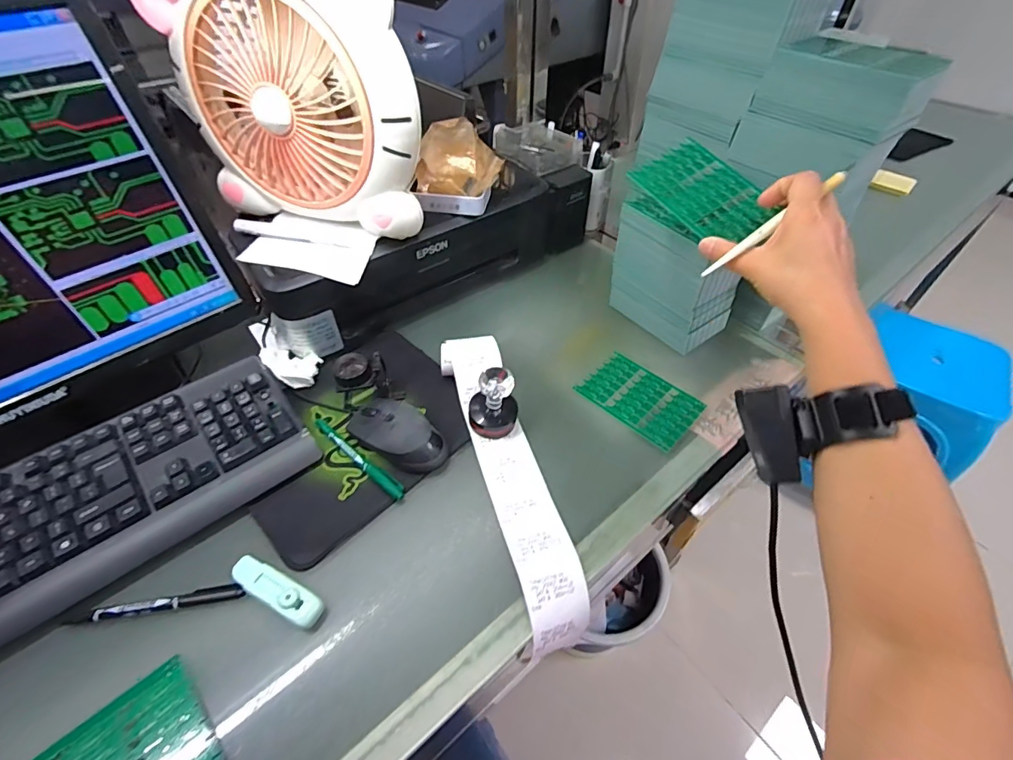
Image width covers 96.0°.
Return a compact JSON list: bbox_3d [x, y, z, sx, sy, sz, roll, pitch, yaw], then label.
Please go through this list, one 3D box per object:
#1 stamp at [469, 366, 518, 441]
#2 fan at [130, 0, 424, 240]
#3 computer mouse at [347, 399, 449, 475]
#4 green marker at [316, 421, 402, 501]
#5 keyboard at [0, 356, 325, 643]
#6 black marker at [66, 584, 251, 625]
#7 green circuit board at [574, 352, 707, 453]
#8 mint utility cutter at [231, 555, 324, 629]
[{"bbox_3d":[-0.014,0.021,0.480,0.050,0.077,0.045,-3,48,-3],"label":"stamp"},{"bbox_3d":[-0.214,-0.279,0.459,0.254,0.236,0.083,20,51,17],"label":"fan"},{"bbox_3d":[-0.115,0.056,0.476,0.109,0.038,0.055,31,55,25],"label":"computer mouse"},{"bbox_3d":[-0.156,0.080,0.475,0.142,0.010,0.014,33,56,26],"label":"green marker"},{"bbox_3d":[-0.407,0.131,0.411,0.437,0.040,0.160,-31,55,-25],"label":"keyboard"},{"bbox_3d":[-0.287,0.186,0.376,0.137,0.012,0.012,-8,49,-7],"label":"black marker"},{"bbox_3d":[0.157,0.021,0.535,0.126,0.004,0.089,35,56,27],"label":"green circuit board"},{"bbox_3d":[-0.192,0.173,0.378,0.088,0.014,0.025,21,51,18],"label":"mint utility cutter"}]

